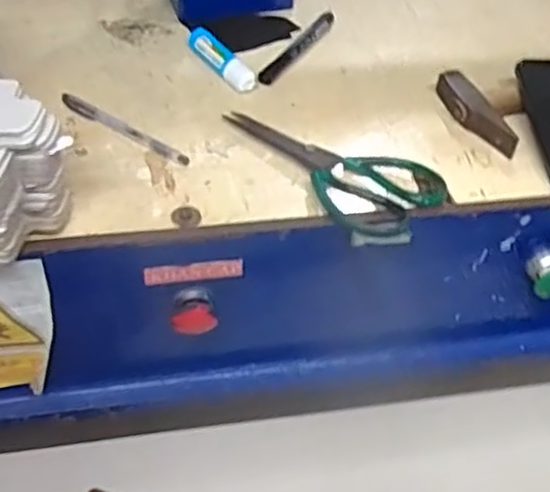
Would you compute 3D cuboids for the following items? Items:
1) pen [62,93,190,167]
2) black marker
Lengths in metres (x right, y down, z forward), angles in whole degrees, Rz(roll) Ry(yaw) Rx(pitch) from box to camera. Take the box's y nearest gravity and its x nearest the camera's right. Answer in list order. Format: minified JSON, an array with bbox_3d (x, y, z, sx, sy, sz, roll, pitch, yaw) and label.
[{"bbox_3d":[-0.137,-0.108,0.657,0.146,0.010,0.016,27,51,20],"label":"pen"},{"bbox_3d":[0.027,-0.210,0.768,0.016,0.018,0.154,27,51,20],"label":"black marker"}]

